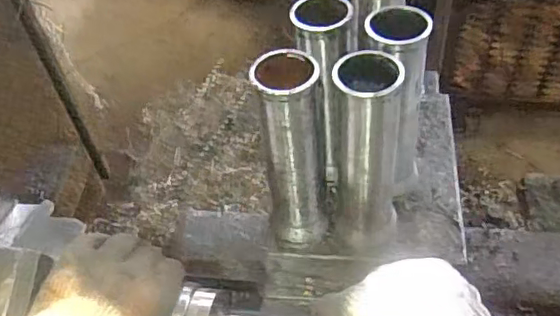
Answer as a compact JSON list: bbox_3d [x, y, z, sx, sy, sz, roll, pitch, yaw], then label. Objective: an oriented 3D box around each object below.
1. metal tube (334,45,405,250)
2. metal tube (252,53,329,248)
[{"bbox_3d":[0.075,-0.001,0.494,0.057,0.185,0.061,-7,49,1],"label":"metal tube"},{"bbox_3d":[0.012,-0.003,0.502,0.048,0.195,0.056,-3,49,4],"label":"metal tube"}]

